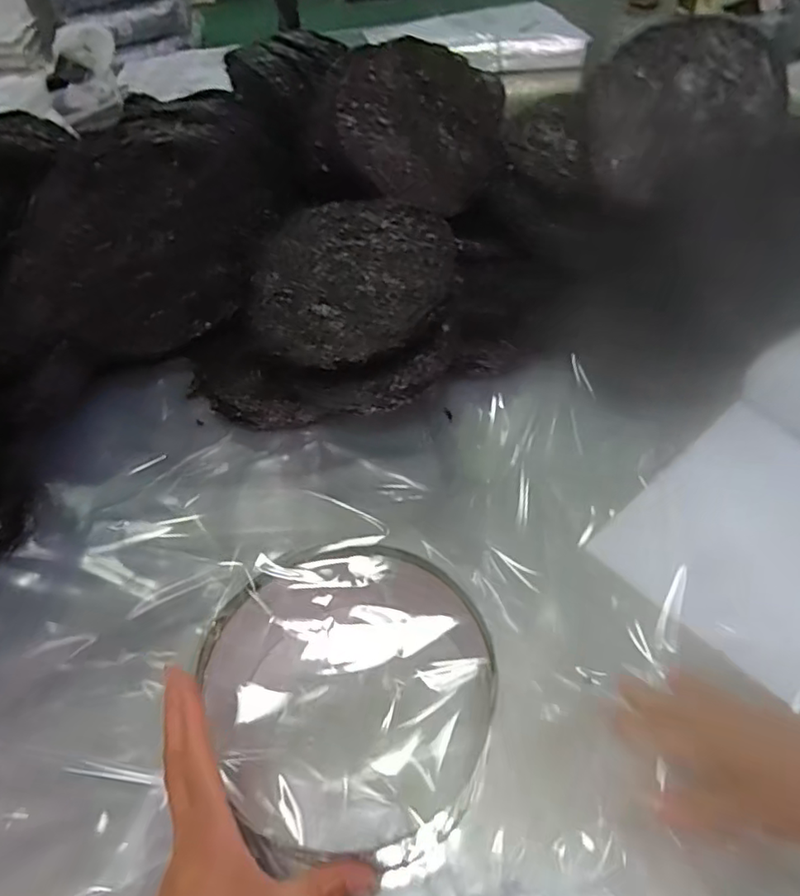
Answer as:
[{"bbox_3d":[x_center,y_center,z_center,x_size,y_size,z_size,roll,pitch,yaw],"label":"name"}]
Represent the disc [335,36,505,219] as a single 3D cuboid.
[{"bbox_3d":[0.025,-0.374,0.688,0.193,0.017,0.193,1,86,-17],"label":"disc"}]

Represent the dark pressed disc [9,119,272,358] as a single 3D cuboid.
[{"bbox_3d":[-0.270,-0.221,0.643,0.260,0.209,0.047,-59,33,-2],"label":"dark pressed disc"}]

